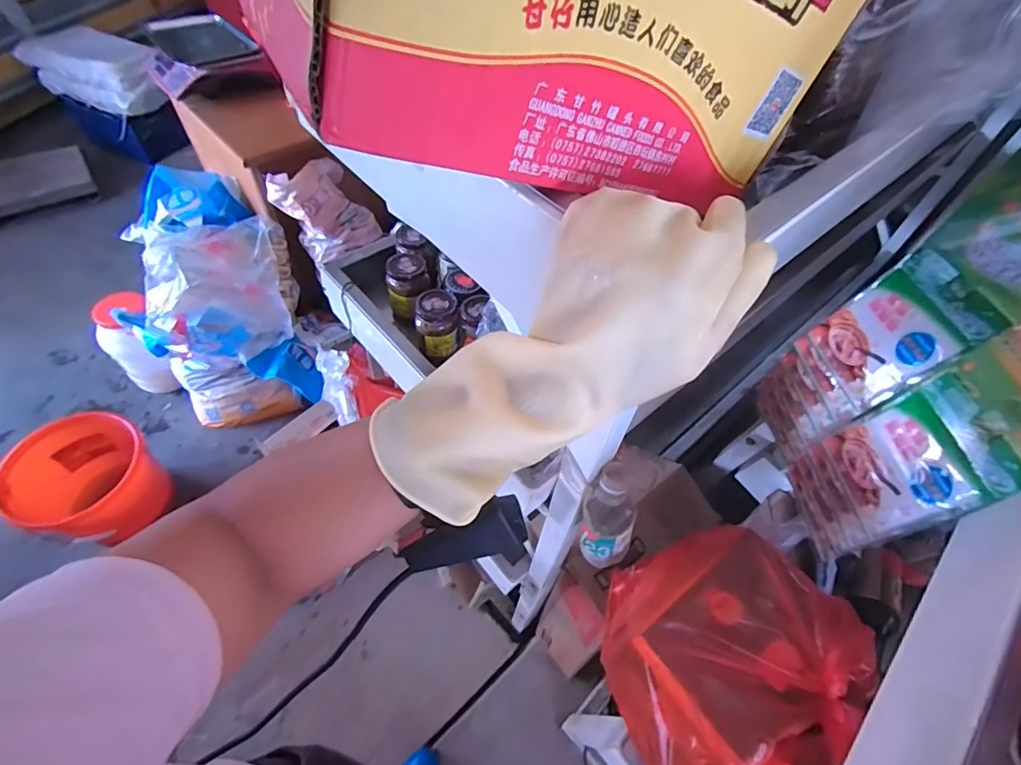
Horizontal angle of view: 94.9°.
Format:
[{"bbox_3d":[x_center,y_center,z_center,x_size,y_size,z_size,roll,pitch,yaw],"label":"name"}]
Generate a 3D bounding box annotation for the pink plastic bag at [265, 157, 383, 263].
[{"bbox_3d":[-0.608,-0.568,1.539,0.286,0.273,0.146,-23,60,-20],"label":"pink plastic bag"}]

